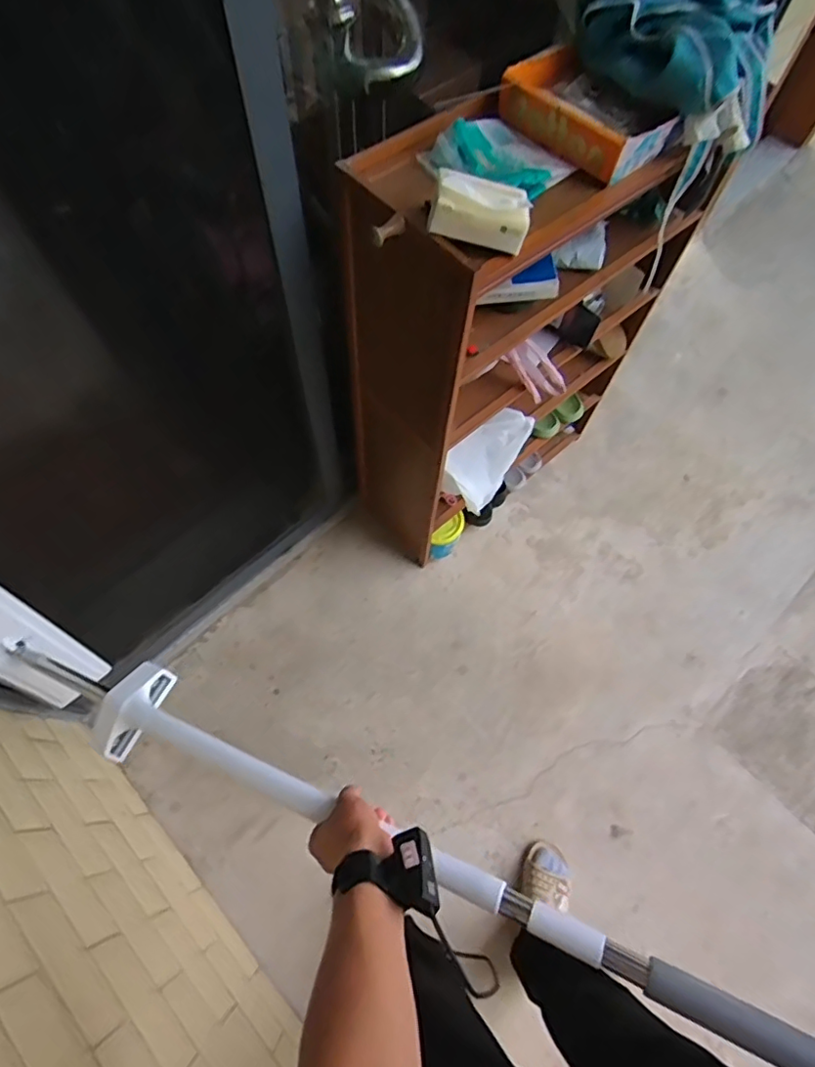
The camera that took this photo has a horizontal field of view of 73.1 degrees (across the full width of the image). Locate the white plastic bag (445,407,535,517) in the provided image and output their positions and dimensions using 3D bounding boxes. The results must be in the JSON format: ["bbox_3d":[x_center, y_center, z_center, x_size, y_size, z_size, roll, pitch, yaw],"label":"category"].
[{"bbox_3d":[0.188,-0.172,1.212,0.111,0.128,0.248,40,69,16],"label":"white plastic bag"}]

